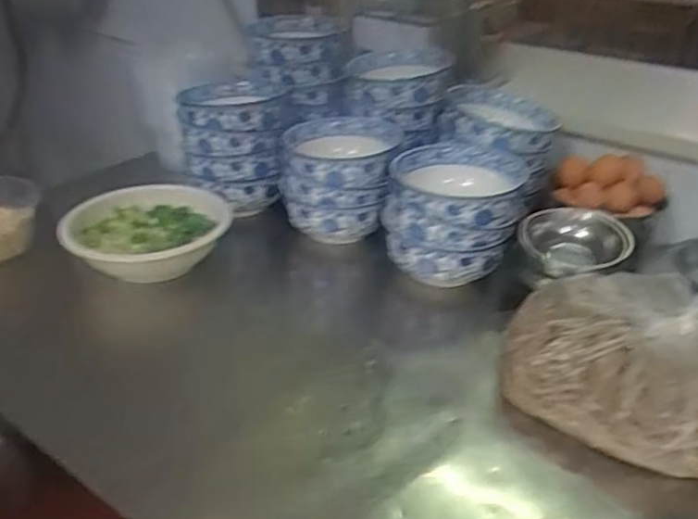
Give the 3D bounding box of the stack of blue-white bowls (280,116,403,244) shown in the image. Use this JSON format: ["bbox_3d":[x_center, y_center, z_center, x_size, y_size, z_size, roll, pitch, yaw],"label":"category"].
[{"bbox_3d":[-0.019,-0.106,0.896,0.155,0.156,0.159,5,31,5],"label":"stack of blue-white bowls"}]

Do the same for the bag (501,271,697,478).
[{"bbox_3d":[0.308,0.094,0.610,0.287,0.135,0.206,9,33,12],"label":"bag"}]

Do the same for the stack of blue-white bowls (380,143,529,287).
[{"bbox_3d":[0.133,-0.062,0.808,0.162,0.123,0.159,9,32,12],"label":"stack of blue-white bowls"}]

